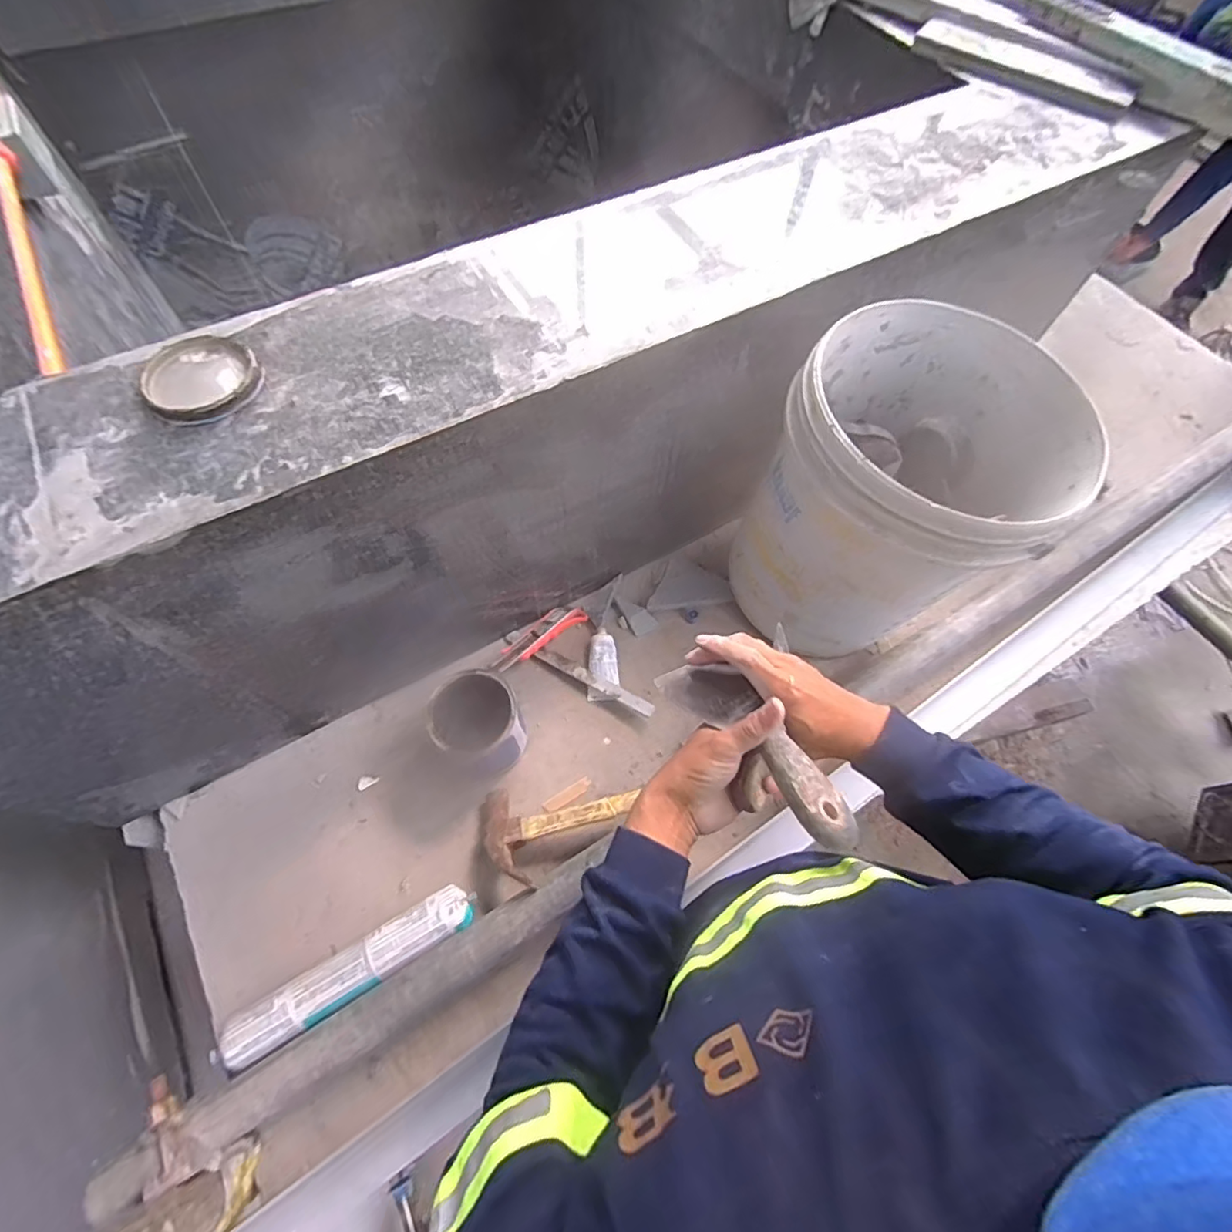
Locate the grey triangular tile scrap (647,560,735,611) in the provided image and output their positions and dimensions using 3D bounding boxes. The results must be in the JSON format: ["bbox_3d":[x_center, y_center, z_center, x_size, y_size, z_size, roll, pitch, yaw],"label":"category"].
[{"bbox_3d":[0.108,-0.049,0.857,0.121,0.007,0.069,-7,80,3],"label":"grey triangular tile scrap"}]

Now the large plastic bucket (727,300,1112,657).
[{"bbox_3d":[0.319,-0.134,0.693,0.275,0.331,0.281,1,64,-1],"label":"large plastic bucket"}]

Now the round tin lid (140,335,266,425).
[{"bbox_3d":[-0.333,-0.192,0.462,0.083,0.012,0.083,1,64,-1],"label":"round tin lid"}]

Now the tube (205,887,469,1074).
[{"bbox_3d":[-0.286,0.393,0.636,0.276,0.055,0.052,-28,69,-14],"label":"tube"}]

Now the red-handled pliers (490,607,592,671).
[{"bbox_3d":[-0.111,0.026,0.808,0.146,0.031,0.041,-34,70,-16],"label":"red-handled pliers"}]

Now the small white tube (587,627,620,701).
[{"bbox_3d":[-0.017,0.067,0.802,0.041,0.022,0.100,2,64,-1],"label":"small white tube"}]

